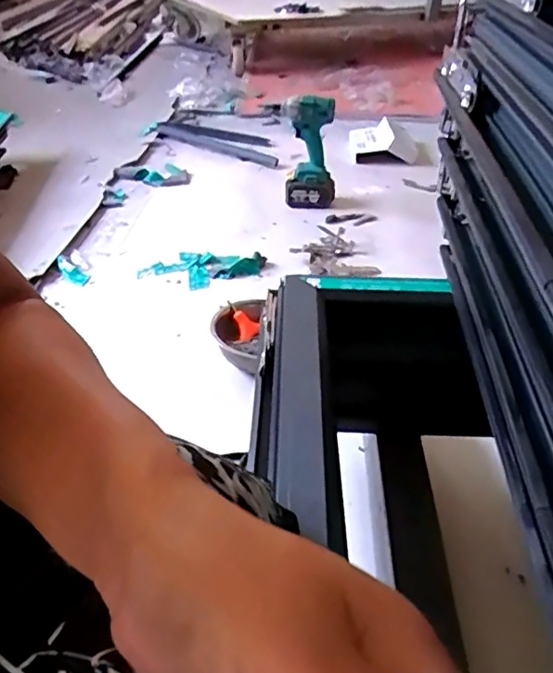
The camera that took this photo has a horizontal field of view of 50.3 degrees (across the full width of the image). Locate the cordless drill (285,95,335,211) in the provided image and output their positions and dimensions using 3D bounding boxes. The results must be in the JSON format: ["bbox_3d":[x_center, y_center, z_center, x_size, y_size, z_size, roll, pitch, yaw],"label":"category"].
[{"bbox_3d":[0.081,-0.442,1.423,0.126,0.245,0.082,3,37,4],"label":"cordless drill"}]

